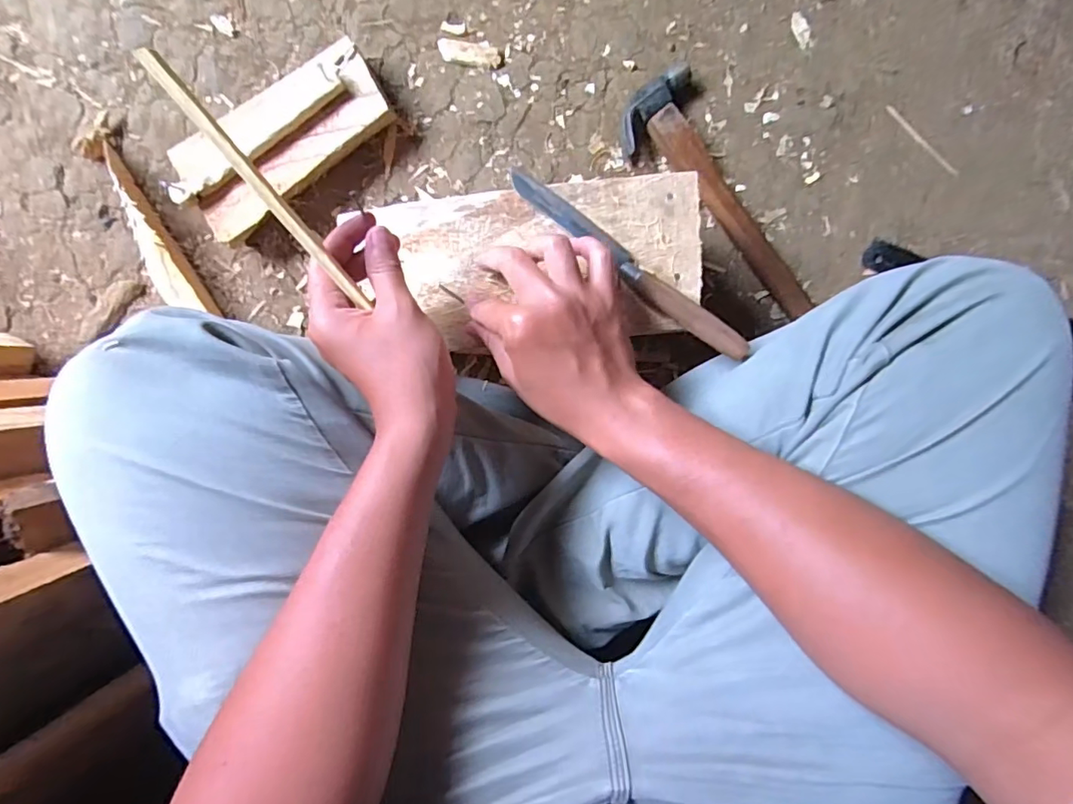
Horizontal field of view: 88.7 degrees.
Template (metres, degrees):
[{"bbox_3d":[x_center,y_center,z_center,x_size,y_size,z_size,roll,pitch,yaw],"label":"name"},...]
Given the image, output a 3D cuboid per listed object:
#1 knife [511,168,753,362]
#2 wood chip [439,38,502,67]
[{"bbox_3d":[0.066,-0.101,0.403,0.212,0.011,0.019,41,92,6],"label":"knife"},{"bbox_3d":[-0.064,-0.335,0.526,0.058,0.005,0.023,4,93,-2],"label":"wood chip"}]

